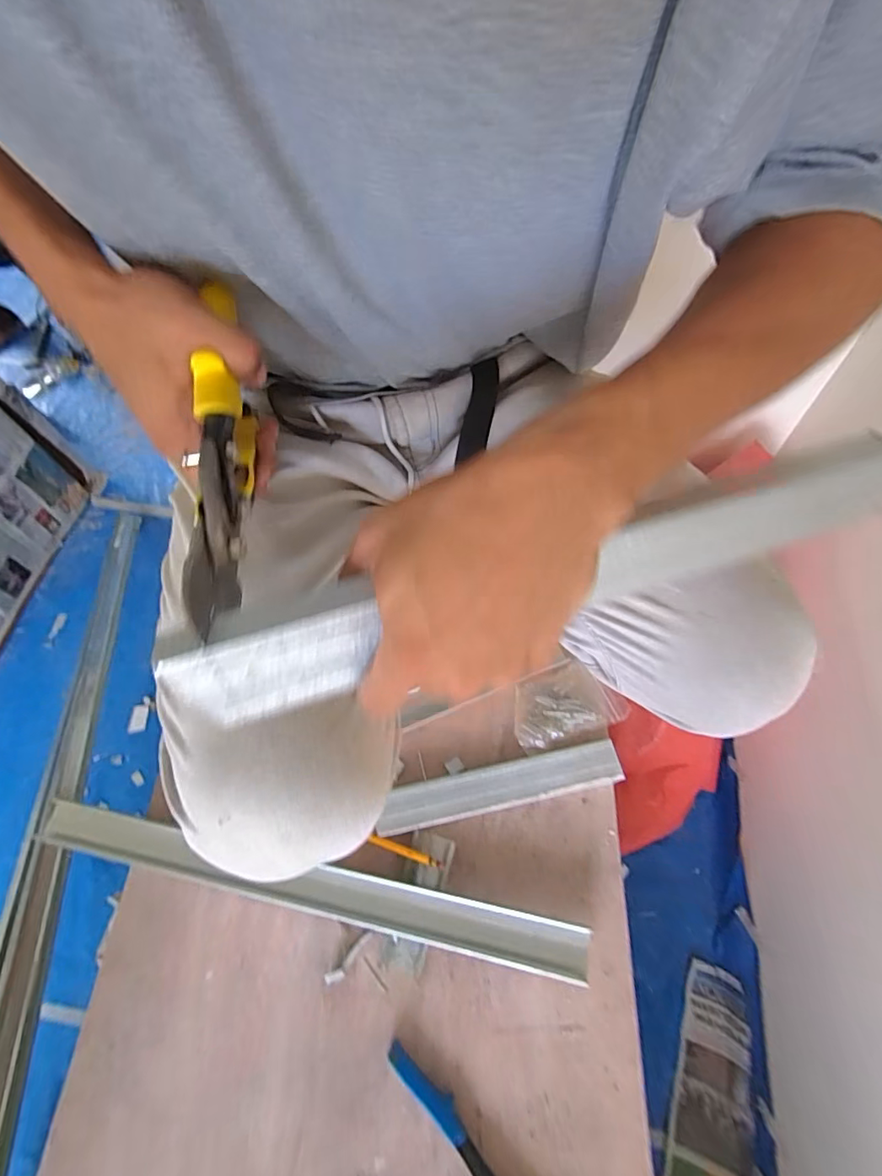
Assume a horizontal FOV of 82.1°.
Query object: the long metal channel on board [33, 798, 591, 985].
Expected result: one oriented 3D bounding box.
[{"bbox_3d":[-0.167,0.340,0.591,0.655,0.044,0.058,9,62,8],"label":"long metal channel on board"}]

